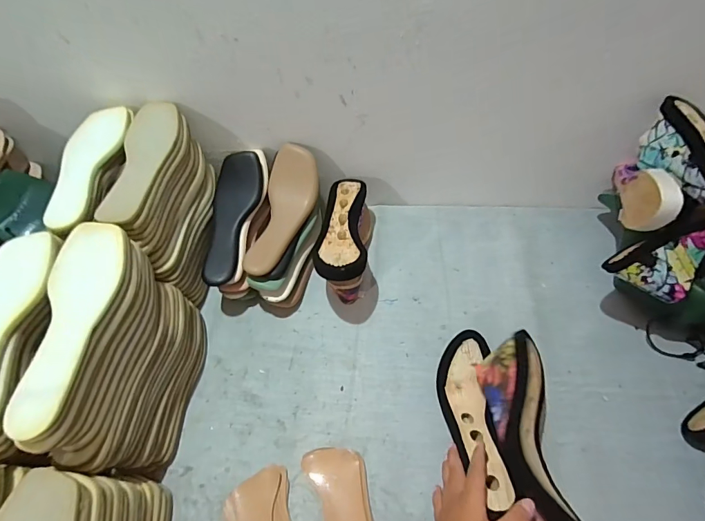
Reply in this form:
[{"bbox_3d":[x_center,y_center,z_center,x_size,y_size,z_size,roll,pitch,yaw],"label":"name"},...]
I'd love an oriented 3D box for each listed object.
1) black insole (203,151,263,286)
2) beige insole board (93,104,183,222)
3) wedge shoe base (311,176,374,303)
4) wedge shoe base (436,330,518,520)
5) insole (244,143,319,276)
[{"bbox_3d":[-0.203,-0.072,0.663,0.076,0.030,0.227,4,74,8],"label":"black insole"},{"bbox_3d":[-0.305,-0.143,0.576,0.080,0.015,0.236,-5,58,3],"label":"beige insole board"},{"bbox_3d":[-0.011,-0.035,0.685,0.080,0.120,0.219,3,57,7],"label":"wedge shoe base"},{"bbox_3d":[0.161,0.204,0.521,0.079,0.050,0.229,-4,40,3],"label":"wedge shoe base"},{"bbox_3d":[-0.117,-0.081,0.668,0.083,0.045,0.224,12,76,13],"label":"insole"}]

